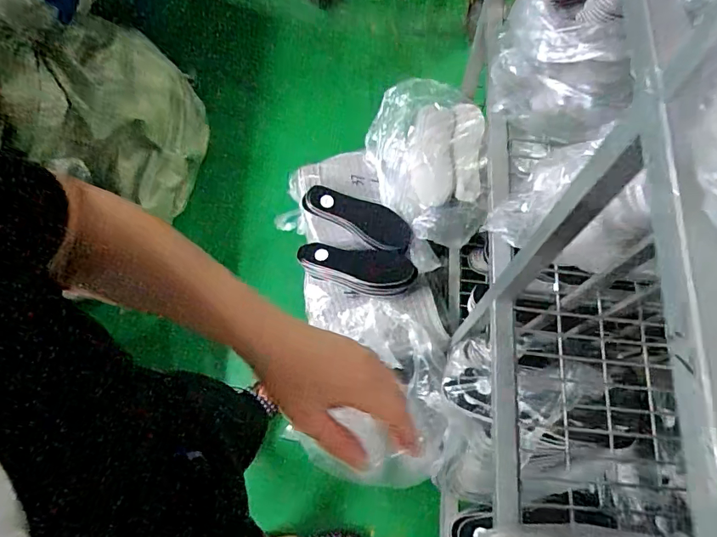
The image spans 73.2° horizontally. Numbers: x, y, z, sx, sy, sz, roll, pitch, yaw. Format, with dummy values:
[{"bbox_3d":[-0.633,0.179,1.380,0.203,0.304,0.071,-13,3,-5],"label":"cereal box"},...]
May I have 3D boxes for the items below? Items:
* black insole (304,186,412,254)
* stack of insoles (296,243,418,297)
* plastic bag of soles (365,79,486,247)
[{"bbox_3d":[0.001,-0.118,1.064,0.253,0.037,0.087,27,73,10],"label":"black insole"},{"bbox_3d":[-0.006,-0.001,1.043,0.257,0.041,0.109,11,71,5],"label":"stack of insoles"},{"bbox_3d":[0.146,-0.236,1.025,0.262,0.167,0.358,5,71,3],"label":"plastic bag of soles"}]

